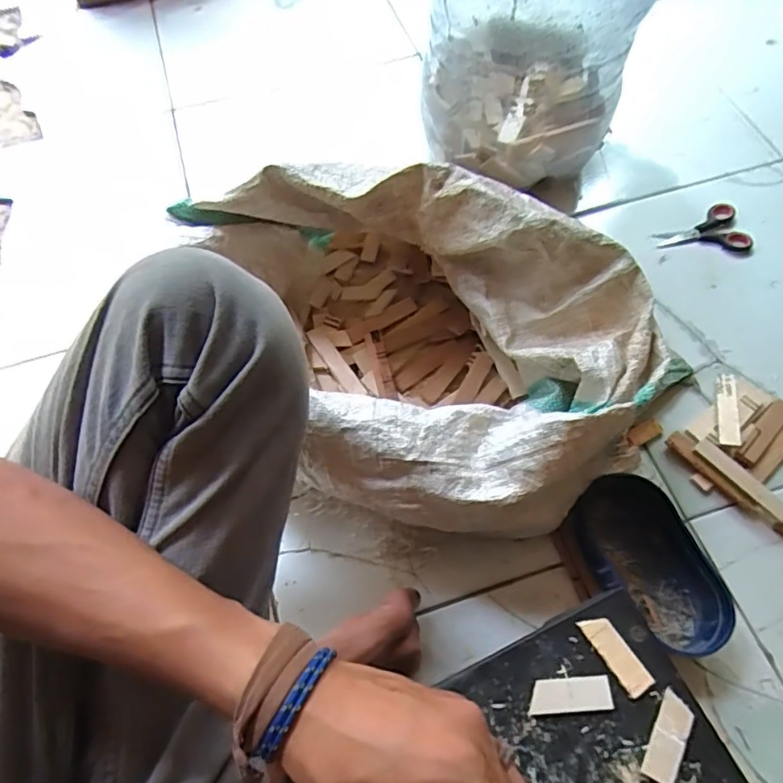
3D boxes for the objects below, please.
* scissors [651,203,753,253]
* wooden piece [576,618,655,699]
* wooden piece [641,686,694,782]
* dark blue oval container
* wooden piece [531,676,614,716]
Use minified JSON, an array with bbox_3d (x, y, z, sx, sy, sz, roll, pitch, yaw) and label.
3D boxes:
[{"bbox_3d":[0.394,-0.199,0.704,0.116,0.015,0.070,-14,63,-5],"label":"scissors"},{"bbox_3d":[0.148,0.171,0.362,0.021,0.004,0.051,-29,66,-13],"label":"wooden piece"},{"bbox_3d":[0.170,0.213,0.339,0.019,0.004,0.050,28,67,15],"label":"wooden piece"},{"bbox_3d":[0.235,0.151,0.501,0.091,0.044,0.159,-20,64,-8],"label":"dark blue oval container"},{"bbox_3d":[0.115,0.194,0.353,0.052,0.005,0.020,-4,63,0],"label":"wooden piece"}]

